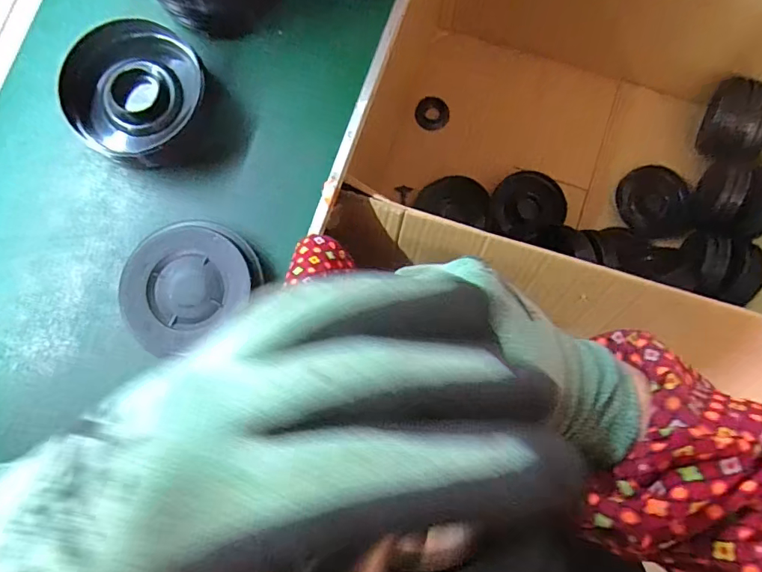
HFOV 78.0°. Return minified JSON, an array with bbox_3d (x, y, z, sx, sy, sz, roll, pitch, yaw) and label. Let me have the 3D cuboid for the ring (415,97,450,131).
[{"bbox_3d":[0.094,-0.315,0.859,0.059,0.013,0.060,0,84,0],"label":"ring"}]

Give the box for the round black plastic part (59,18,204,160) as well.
[{"bbox_3d":[-0.221,-0.173,0.422,0.102,0.044,0.120,32,85,4],"label":"round black plastic part"}]

